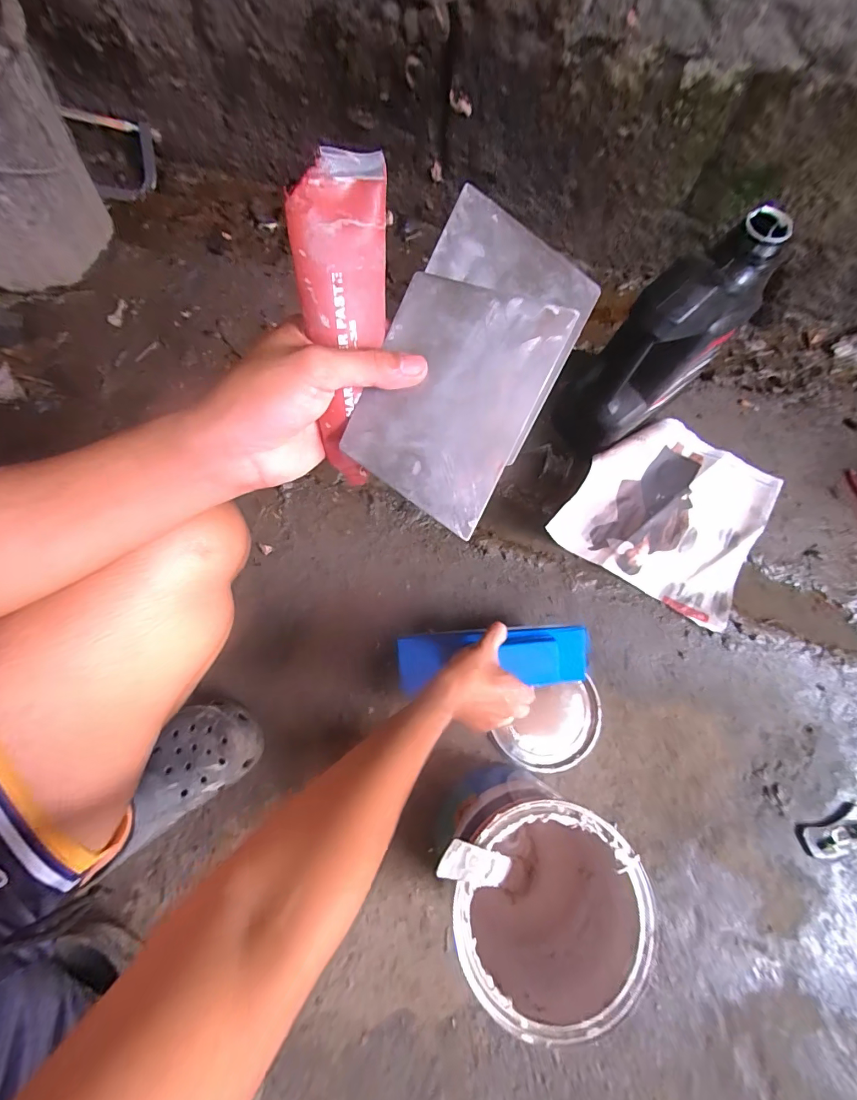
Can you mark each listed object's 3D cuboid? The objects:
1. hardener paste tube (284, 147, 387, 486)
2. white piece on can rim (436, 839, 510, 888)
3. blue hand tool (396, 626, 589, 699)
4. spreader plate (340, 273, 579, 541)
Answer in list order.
[{"bbox_3d":[-0.050,-0.117,0.256,0.043,0.173,0.028,9,37,3],"label":"hardener paste tube"},{"bbox_3d":[0.043,0.259,0.358,0.005,0.163,0.027,16,63,37],"label":"white piece on can rim"},{"bbox_3d":[0.082,0.129,0.527,0.234,0.045,0.070,-3,72,-2],"label":"blue hand tool"},{"bbox_3d":[0.013,-0.091,0.263,0.096,0.006,0.136,25,99,1],"label":"spreader plate"}]

